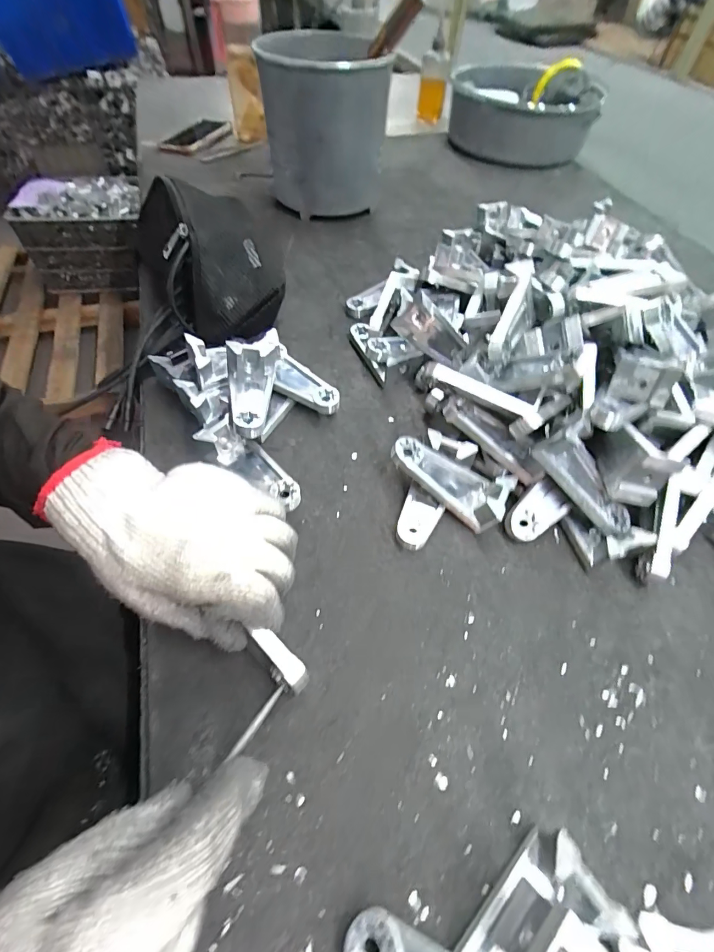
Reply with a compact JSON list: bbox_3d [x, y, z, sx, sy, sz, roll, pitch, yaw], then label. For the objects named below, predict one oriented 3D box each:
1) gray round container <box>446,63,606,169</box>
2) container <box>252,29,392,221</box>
[{"bbox_3d":[0.314,-0.705,0.815,0.259,0.114,0.230,5,55,0],"label":"gray round container"},{"bbox_3d":[-0.045,-0.469,0.586,0.159,0.185,0.144,3,55,-2],"label":"container"}]

